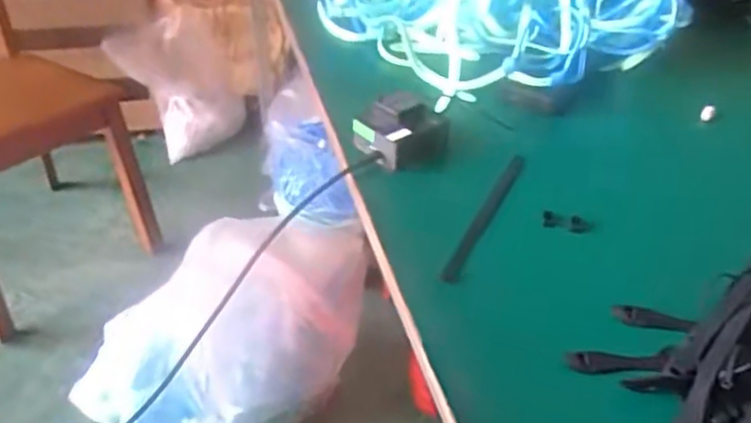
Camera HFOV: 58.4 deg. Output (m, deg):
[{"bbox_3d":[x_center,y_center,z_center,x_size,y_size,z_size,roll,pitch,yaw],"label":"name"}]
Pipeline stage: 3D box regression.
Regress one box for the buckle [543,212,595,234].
[{"bbox_3d":[0.174,0.010,0.606,0.045,0.009,0.014,9,38,9],"label":"buckle"}]

